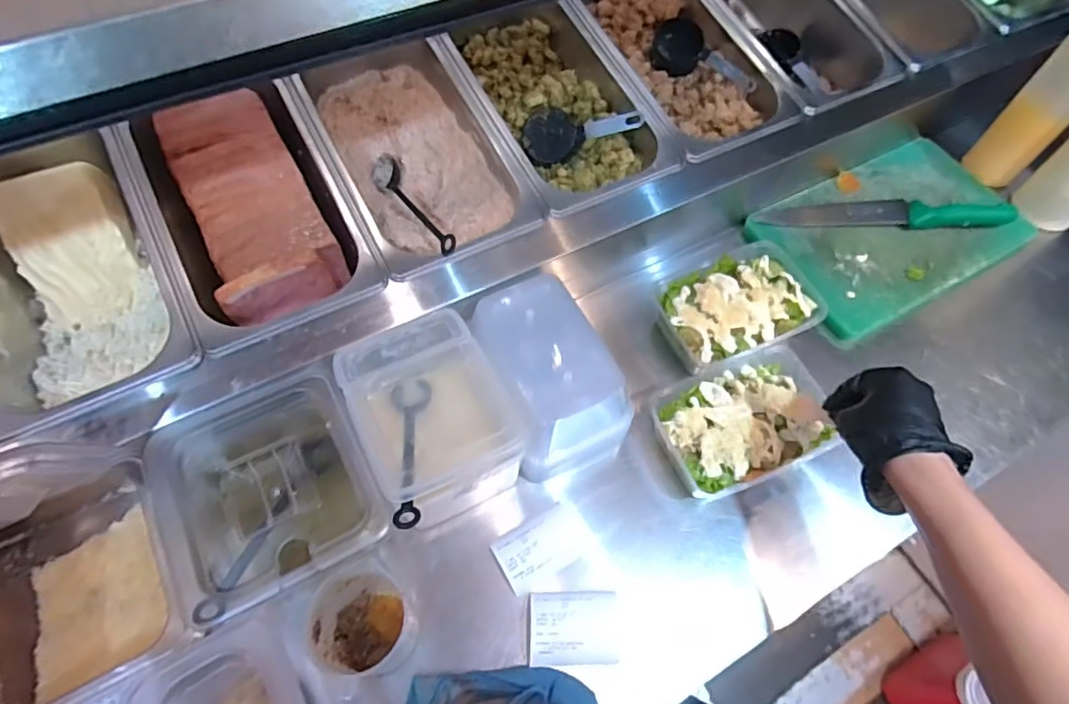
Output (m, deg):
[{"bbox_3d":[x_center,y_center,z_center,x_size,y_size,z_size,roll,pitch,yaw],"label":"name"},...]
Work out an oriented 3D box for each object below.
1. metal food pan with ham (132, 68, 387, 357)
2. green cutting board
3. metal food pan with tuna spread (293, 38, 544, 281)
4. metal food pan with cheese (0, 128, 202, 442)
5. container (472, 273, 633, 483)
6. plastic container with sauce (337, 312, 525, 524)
[{"bbox_3d":[-0.273,-0.138,0.591,0.174,0.085,0.275,-23,65,-15],"label":"metal food pan with ham"},{"bbox_3d":[0.447,-0.155,0.739,0.334,0.028,0.201,-26,66,-16],"label":"green cutting board"},{"bbox_3d":[-0.134,-0.218,0.646,0.167,0.084,0.307,-25,66,-15],"label":"metal food pan with tuna spread"},{"bbox_3d":[-0.435,-0.070,0.559,0.175,0.092,0.301,-25,66,-15],"label":"metal food pan with cheese"},{"bbox_3d":[0.016,0.023,0.568,0.113,0.093,0.173,-21,65,-14],"label":"container"},{"bbox_3d":[-0.093,0.064,0.545,0.126,0.107,0.164,-24,65,-15],"label":"plastic container with sauce"}]

